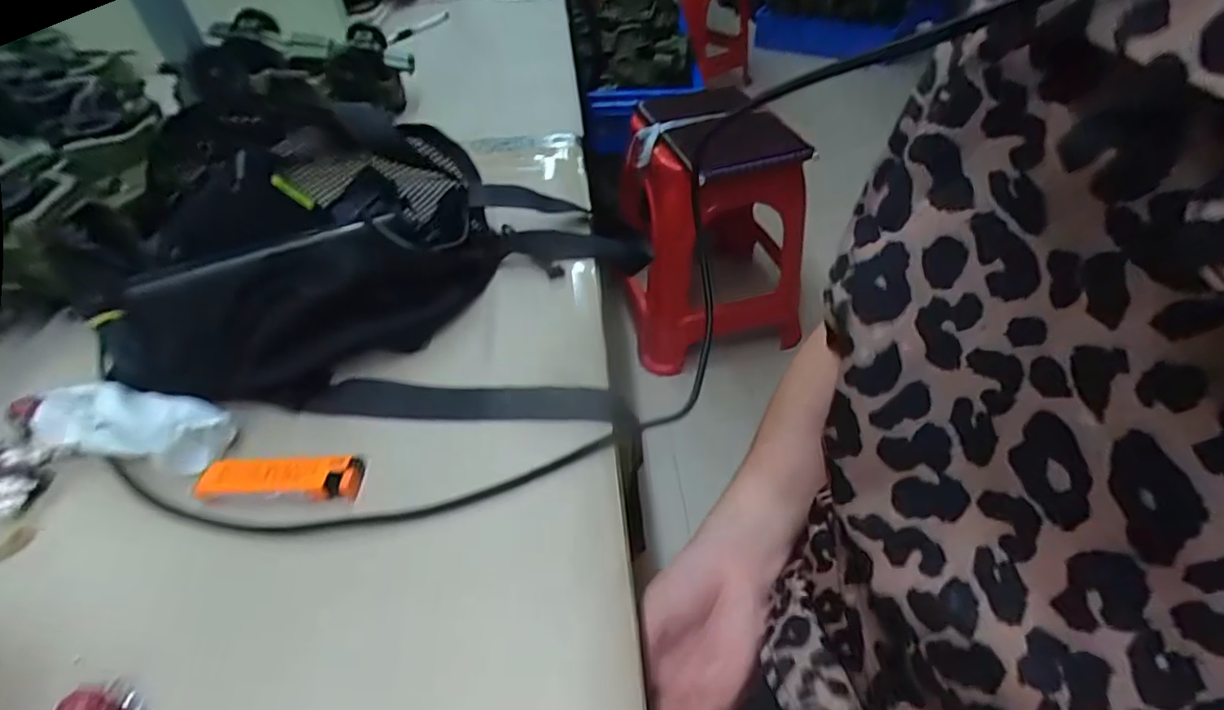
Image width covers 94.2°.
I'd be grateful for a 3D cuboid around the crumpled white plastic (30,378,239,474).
[{"bbox_3d":[-0.264,0.038,0.318,0.096,0.034,0.040,6,46,9],"label":"crumpled white plastic"}]

